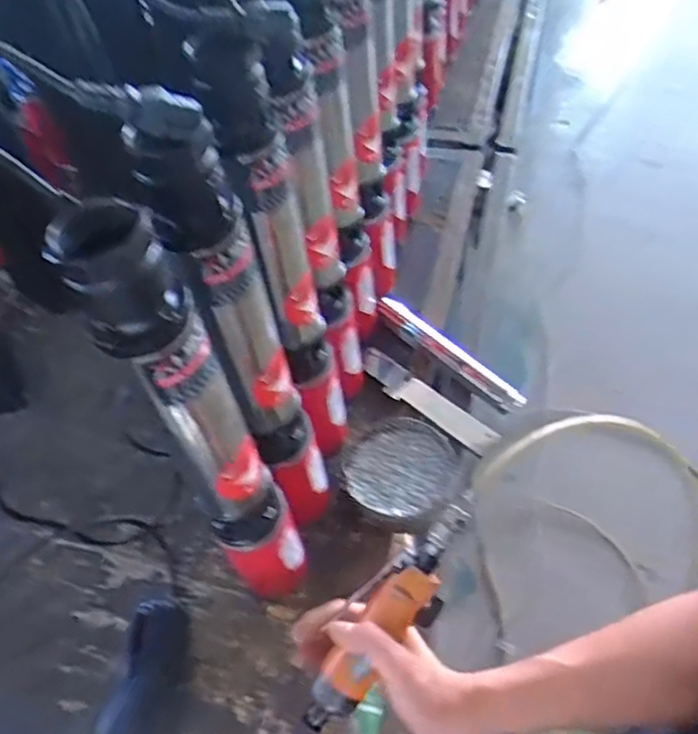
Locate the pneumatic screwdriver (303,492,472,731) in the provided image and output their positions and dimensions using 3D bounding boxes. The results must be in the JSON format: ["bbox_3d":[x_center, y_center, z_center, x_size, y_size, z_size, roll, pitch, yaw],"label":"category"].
[{"bbox_3d":[0.033,0.193,0.492,0.056,0.035,0.211,34,86,26],"label":"pneumatic screwdriver"}]

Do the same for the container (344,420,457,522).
[{"bbox_3d":[0.068,0.129,0.790,0.136,0.026,0.136,-3,53,4],"label":"container"}]

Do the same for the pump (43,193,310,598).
[{"bbox_3d":[-0.105,0.070,0.506,0.065,0.464,0.068,-23,55,-11],"label":"pump"}]

